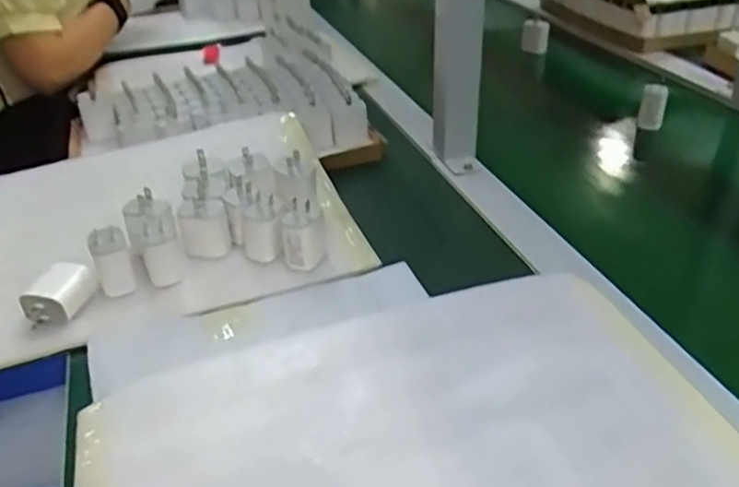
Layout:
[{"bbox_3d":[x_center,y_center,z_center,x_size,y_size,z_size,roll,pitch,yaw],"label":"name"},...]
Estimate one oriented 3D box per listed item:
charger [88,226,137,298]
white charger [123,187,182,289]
[{"bbox_3d":[-0.222,0.014,0.586,0.028,0.053,0.029,-15,35,-19],"label":"charger"},{"bbox_3d":[-0.193,-0.005,0.609,0.043,0.057,0.065,-15,35,-18],"label":"white charger"}]

